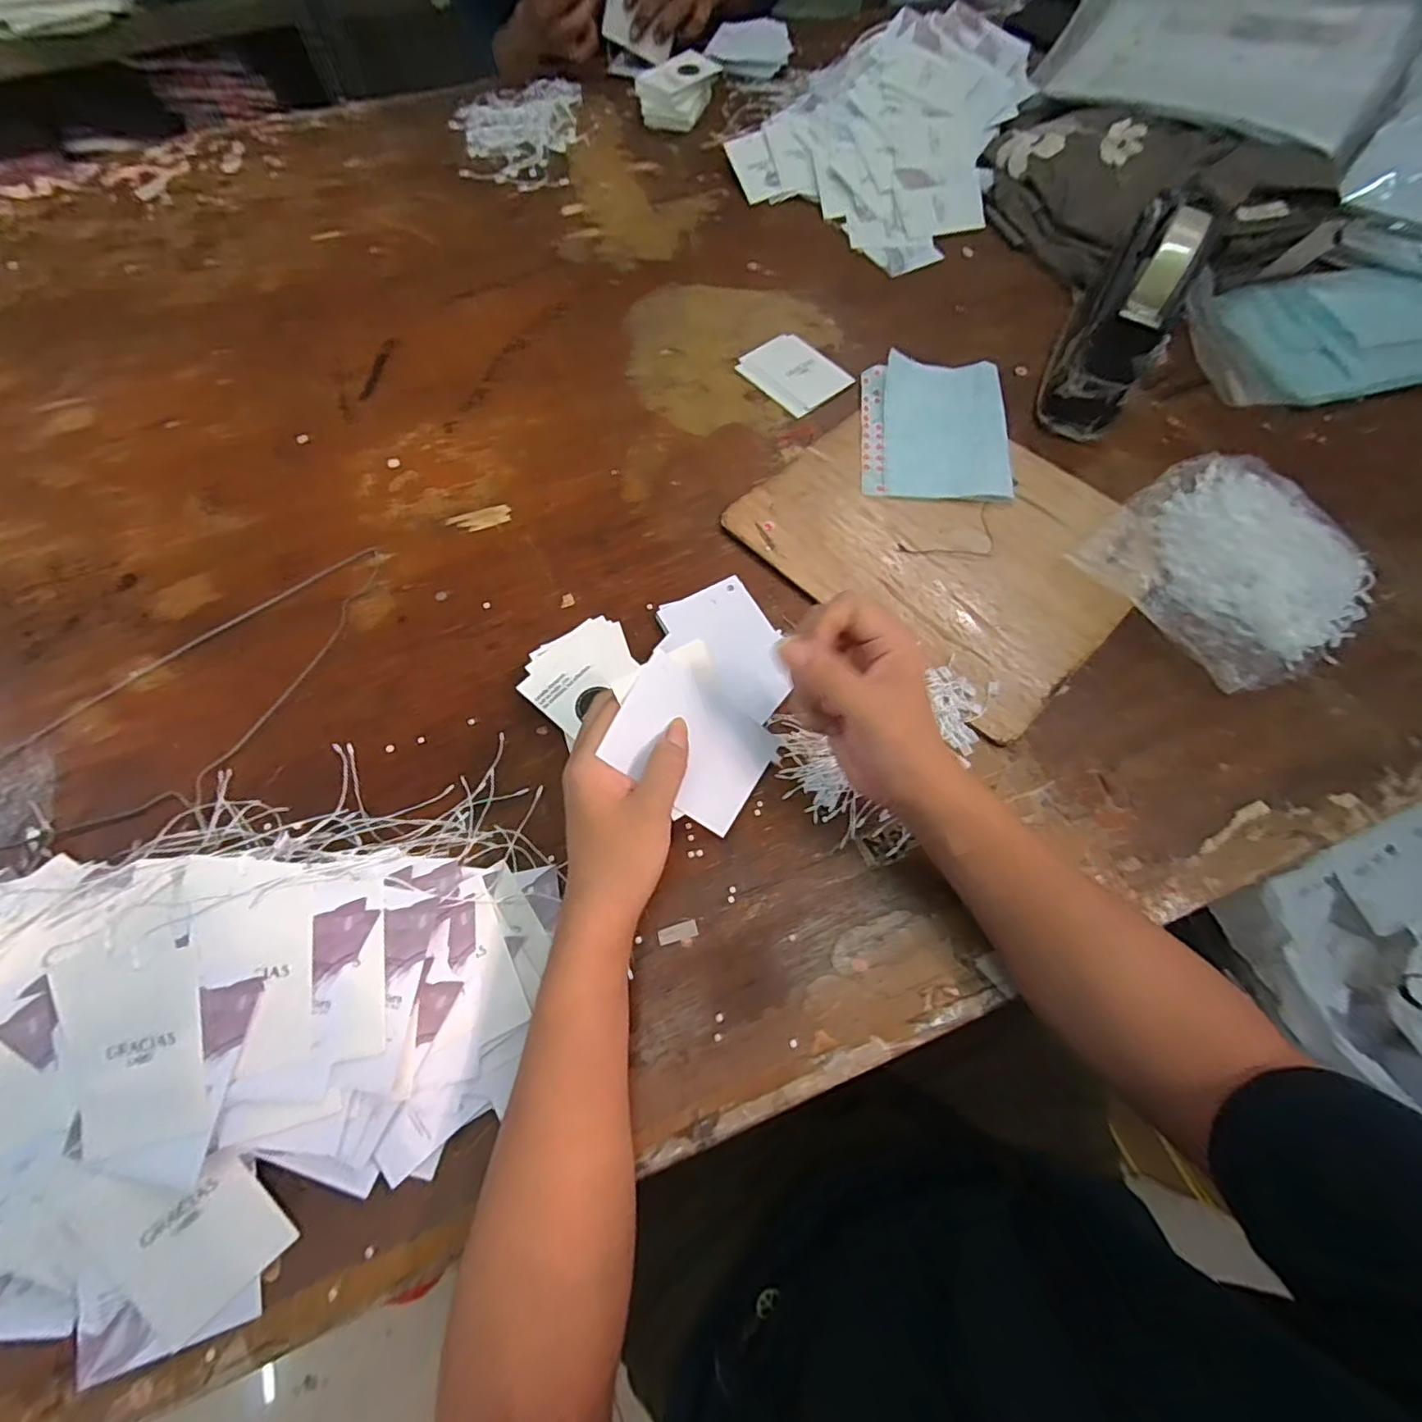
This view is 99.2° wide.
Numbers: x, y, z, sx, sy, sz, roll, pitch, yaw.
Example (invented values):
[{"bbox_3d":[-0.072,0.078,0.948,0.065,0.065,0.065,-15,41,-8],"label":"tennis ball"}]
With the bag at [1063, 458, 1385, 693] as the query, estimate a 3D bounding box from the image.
[{"bbox_3d":[0.394,-0.107,0.457,0.167,0.035,0.175,-35,70,-14],"label":"bag"}]

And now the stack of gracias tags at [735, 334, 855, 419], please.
[{"bbox_3d":[0.078,-0.323,0.577,0.072,0.005,0.095,-36,71,-14],"label":"stack of gracias tags"}]

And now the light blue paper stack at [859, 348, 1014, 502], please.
[{"bbox_3d":[0.198,-0.251,0.536,0.125,0.015,0.156,5,67,3],"label":"light blue paper stack"}]

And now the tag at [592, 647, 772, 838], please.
[{"bbox_3d":[-0.009,0.021,0.354,0.097,0.005,0.069,37,76,-25],"label":"tag"}]

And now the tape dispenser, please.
[{"bbox_3d":[0.356,-0.345,0.518,0.071,0.111,0.187,28,70,12],"label":"tape dispenser"}]

